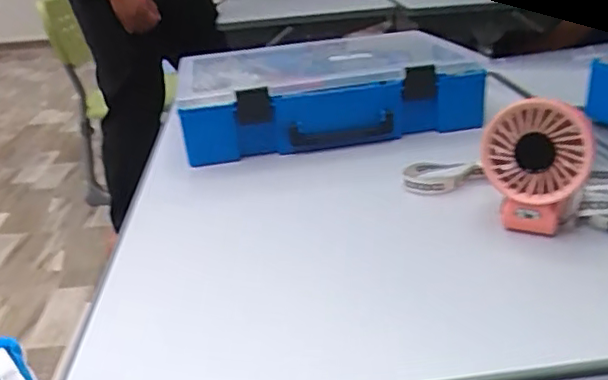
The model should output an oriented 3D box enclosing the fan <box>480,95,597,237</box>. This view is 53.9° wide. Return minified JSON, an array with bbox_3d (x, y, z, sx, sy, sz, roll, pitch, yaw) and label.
[{"bbox_3d":[0.182,-0.017,0.471,0.079,0.105,0.036,4,27,17],"label":"fan"}]

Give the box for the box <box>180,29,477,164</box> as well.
[{"bbox_3d":[0.028,-0.137,0.804,0.381,0.083,0.284,-3,26,2],"label":"box"}]

